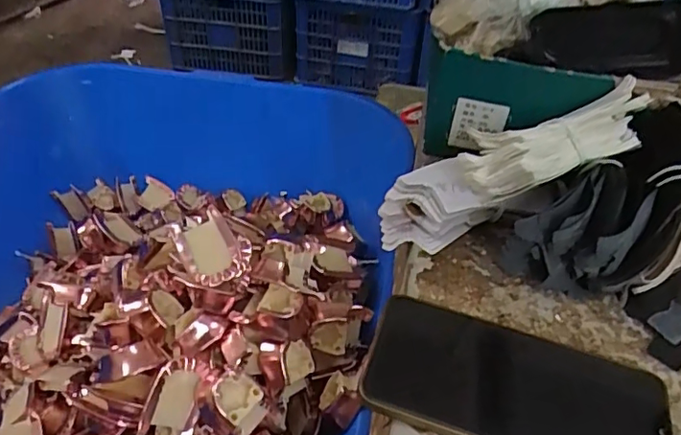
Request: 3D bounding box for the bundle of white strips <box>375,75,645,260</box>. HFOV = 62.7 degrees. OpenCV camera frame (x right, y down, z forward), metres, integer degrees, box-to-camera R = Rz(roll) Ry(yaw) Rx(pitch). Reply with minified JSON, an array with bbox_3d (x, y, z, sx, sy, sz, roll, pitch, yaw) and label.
[{"bbox_3d":[0.119,-0.037,0.393,0.202,0.051,0.058,-26,44,8],"label":"bundle of white strips"}]

